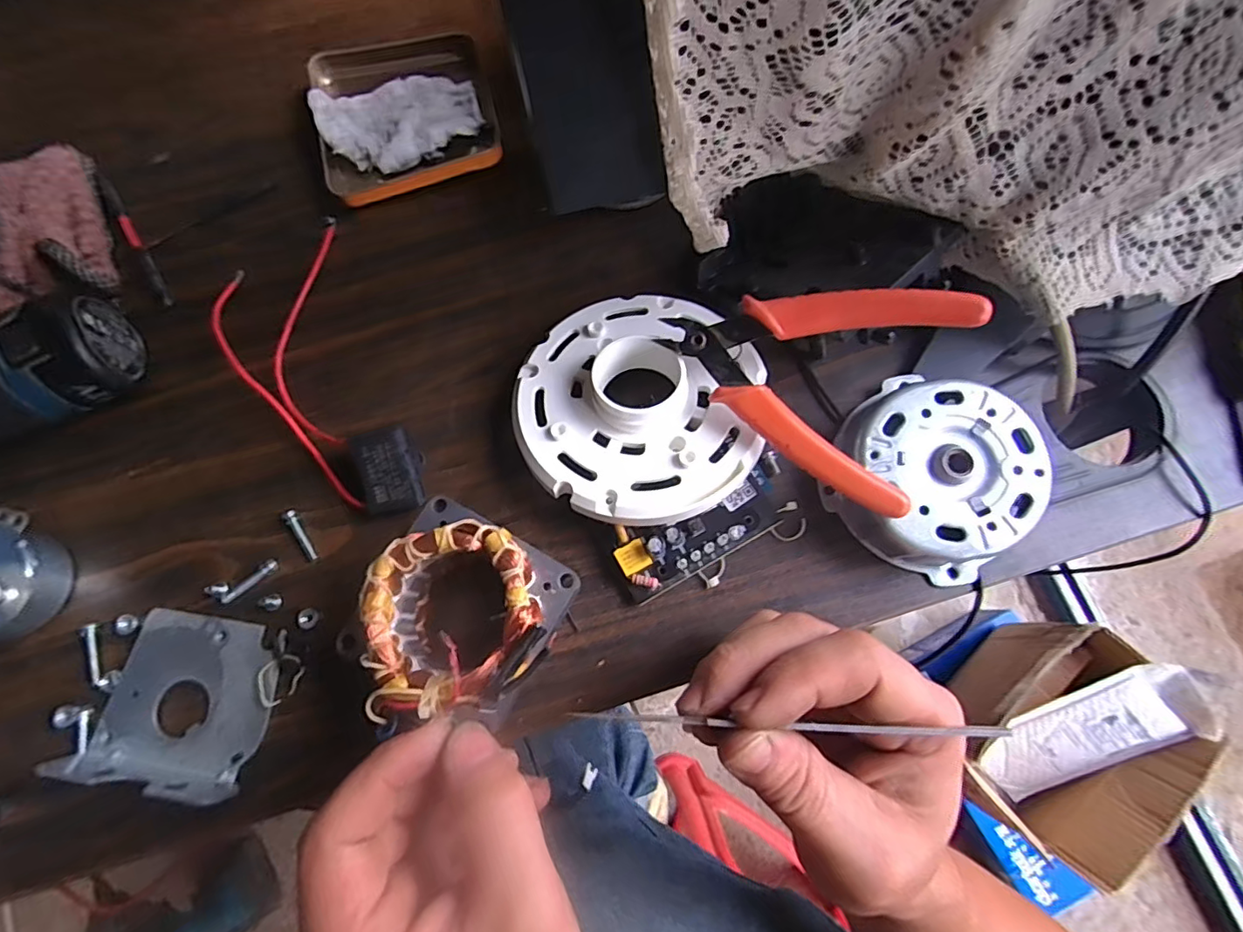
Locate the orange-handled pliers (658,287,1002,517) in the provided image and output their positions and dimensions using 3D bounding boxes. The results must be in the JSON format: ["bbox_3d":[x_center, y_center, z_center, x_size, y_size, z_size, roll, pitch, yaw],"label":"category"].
[{"bbox_3d":[0.072,-0.039,0.224,0.112,0.006,0.085,20,97,12],"label":"orange-handled pliers"}]

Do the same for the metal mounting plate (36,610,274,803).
[{"bbox_3d":[-0.187,0.095,0.226,0.073,0.024,0.064,5,74,2],"label":"metal mounting plate"}]

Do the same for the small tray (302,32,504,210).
[{"bbox_3d":[-0.123,-0.203,0.314,0.096,0.016,0.102,-14,74,-3],"label":"small tray"}]

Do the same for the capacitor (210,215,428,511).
[{"bbox_3d":[-0.150,-0.049,0.266,0.062,0.025,0.171,-25,75,-6],"label":"capacitor"}]

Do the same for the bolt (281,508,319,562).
[{"bbox_3d":[-0.148,0.032,0.254,0.006,0.005,0.027,-33,76,-8],"label":"bolt"}]

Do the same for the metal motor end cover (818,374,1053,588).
[{"bbox_3d":[0.134,0.002,0.239,0.078,0.034,0.078,31,77,9],"label":"metal motor end cover"}]

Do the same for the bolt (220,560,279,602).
[{"bbox_3d":[-0.168,0.052,0.248,0.026,0.004,0.006,-38,77,-9],"label":"bolt"}]

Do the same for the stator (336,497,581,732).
[{"bbox_3d":[-0.063,0.061,0.216,0.070,0.040,0.076,26,76,8],"label":"stator"}]

